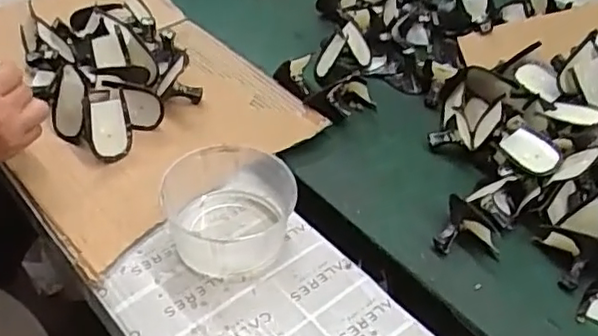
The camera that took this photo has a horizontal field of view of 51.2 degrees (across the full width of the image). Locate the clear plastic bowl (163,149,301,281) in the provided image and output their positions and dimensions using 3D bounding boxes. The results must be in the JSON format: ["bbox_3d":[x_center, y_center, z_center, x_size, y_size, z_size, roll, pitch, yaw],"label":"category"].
[{"bbox_3d":[-0.060,0.041,0.571,0.112,0.060,0.109,3,44,-3],"label":"clear plastic bowl"}]

